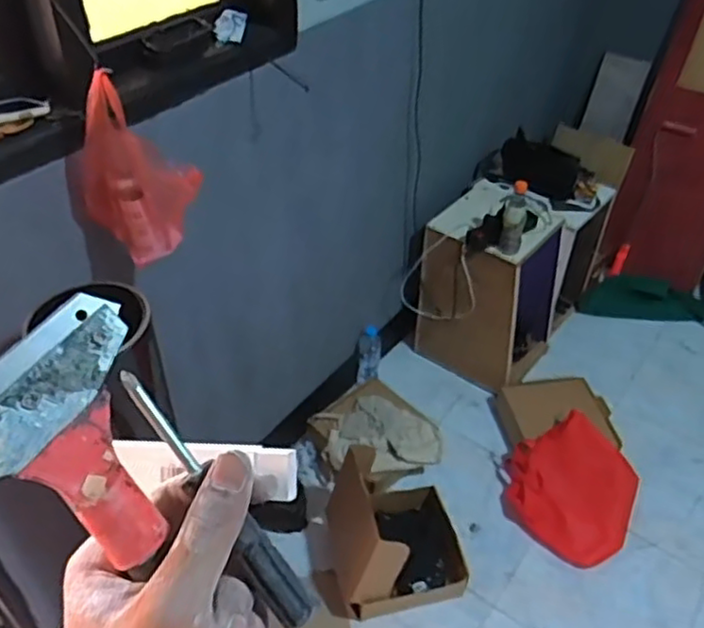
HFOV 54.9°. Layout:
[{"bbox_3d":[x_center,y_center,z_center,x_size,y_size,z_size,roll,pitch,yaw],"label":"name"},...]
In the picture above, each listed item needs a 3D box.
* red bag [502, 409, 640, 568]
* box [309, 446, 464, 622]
[{"bbox_3d":[0.568,0.445,1.776,0.327,0.153,0.342,19,45,20],"label":"red bag"},{"bbox_3d":[0.088,0.512,1.611,0.360,0.264,0.297,-7,42,-9],"label":"box"}]

